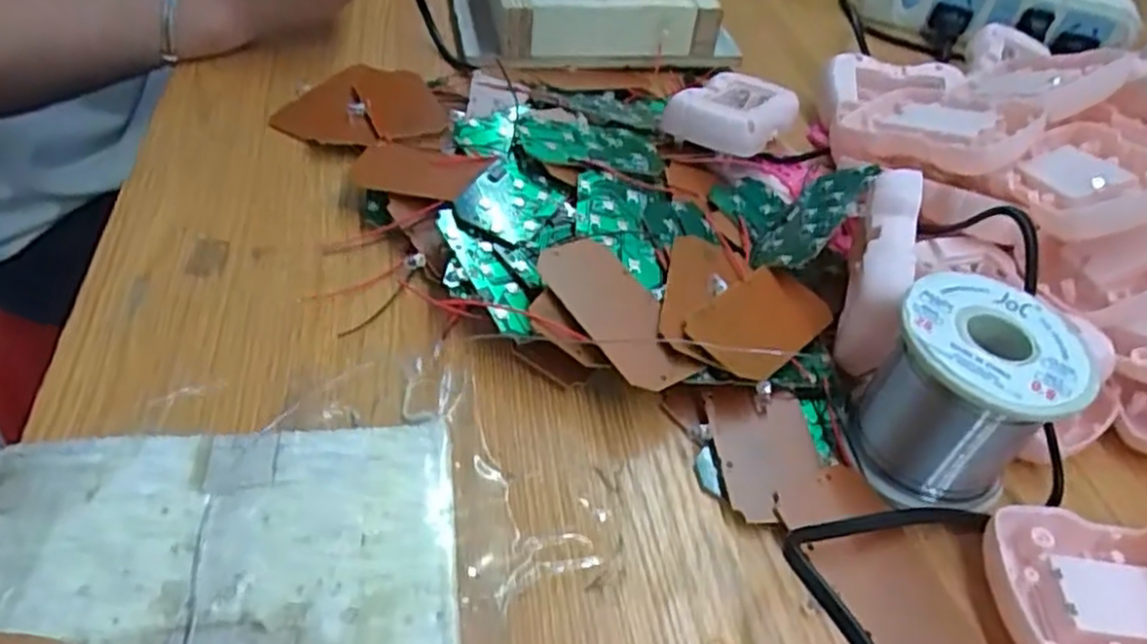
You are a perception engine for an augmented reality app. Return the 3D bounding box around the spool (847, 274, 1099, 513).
[{"bbox_3d":[0.138,0.024,0.270,0.057,0.056,0.059,35,51,25],"label":"spool"}]

